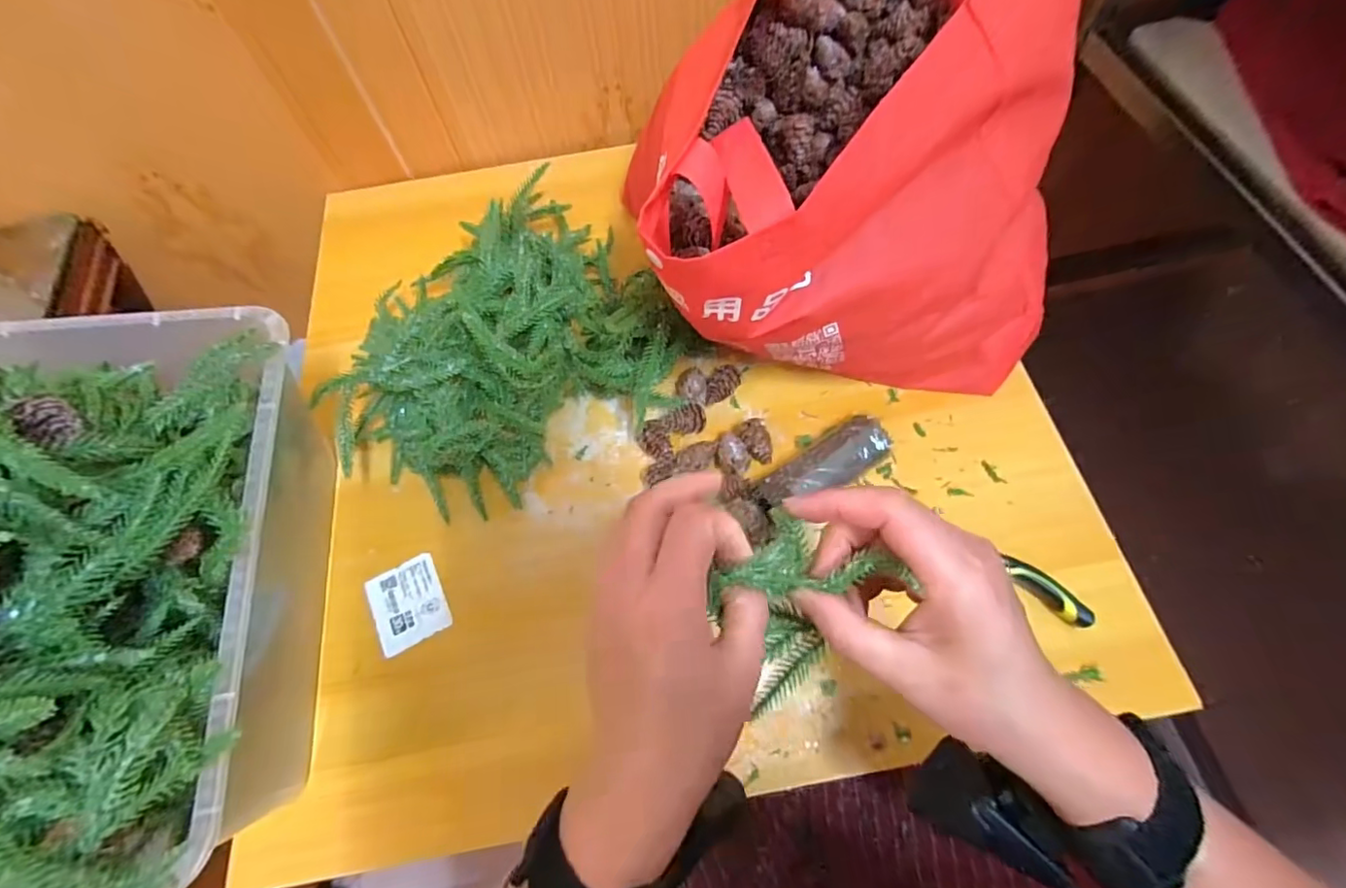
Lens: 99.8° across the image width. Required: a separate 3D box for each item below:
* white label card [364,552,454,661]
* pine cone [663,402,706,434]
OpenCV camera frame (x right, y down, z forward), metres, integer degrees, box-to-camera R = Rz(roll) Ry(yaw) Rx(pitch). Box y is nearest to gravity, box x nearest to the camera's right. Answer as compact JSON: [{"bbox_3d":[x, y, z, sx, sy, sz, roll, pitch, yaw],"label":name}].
[{"bbox_3d":[-0.186,0.112,0.399,0.049,0.004,0.057,-26,69,-10],"label":"white label card"},{"bbox_3d":[0.009,-0.018,0.435,0.031,0.019,0.020,-14,65,-3],"label":"pine cone"}]

